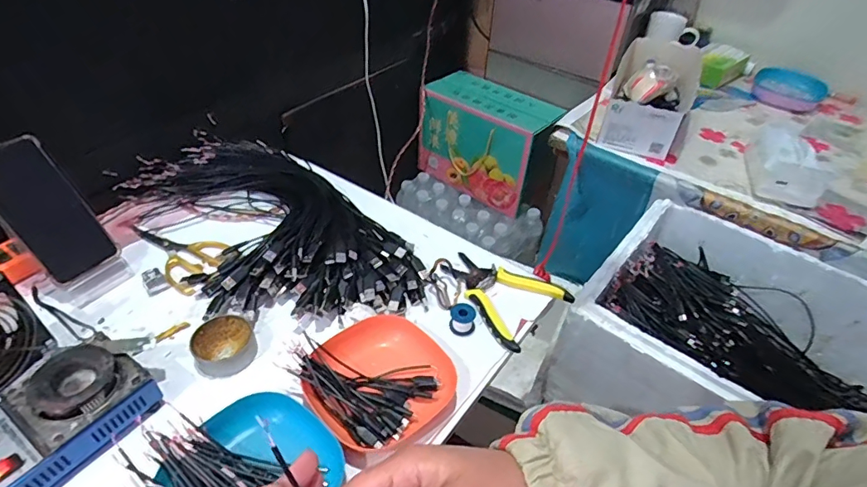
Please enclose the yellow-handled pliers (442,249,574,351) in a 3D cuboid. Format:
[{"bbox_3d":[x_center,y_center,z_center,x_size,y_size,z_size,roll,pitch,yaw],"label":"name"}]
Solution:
[{"bbox_3d":[0.080,0.058,0.608,0.114,0.016,0.152,-32,54,-33],"label":"yellow-handled pliers"}]

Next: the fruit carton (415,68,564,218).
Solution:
[{"bbox_3d":[0.135,-0.260,1.217,0.324,0.236,0.158,29,48,24],"label":"fruit carton"}]

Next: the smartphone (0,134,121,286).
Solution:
[{"bbox_3d":[-0.453,-0.037,0.560,0.009,0.165,0.078,2,35,45],"label":"smartphone"}]

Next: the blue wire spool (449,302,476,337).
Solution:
[{"bbox_3d":[0.035,0.088,0.565,0.029,0.024,0.034,6,42,2],"label":"blue wire spool"}]

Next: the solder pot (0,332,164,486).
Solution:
[{"bbox_3d":[-0.346,0.157,0.436,0.102,0.054,0.149,30,49,26],"label":"solder pot"}]

